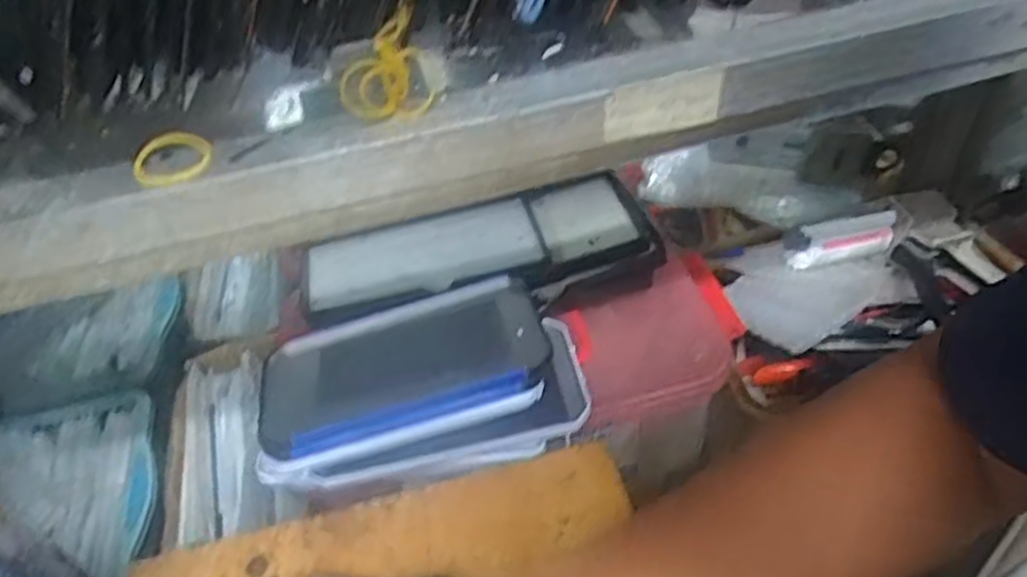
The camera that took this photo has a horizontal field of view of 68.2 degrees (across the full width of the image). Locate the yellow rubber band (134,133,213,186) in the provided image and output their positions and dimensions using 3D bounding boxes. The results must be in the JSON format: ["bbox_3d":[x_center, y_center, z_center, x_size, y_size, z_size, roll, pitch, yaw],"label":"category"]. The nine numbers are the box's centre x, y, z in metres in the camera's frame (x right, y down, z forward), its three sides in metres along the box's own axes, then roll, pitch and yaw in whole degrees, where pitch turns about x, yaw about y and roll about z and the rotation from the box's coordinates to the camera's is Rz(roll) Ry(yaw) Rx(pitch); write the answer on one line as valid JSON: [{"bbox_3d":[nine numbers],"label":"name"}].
[{"bbox_3d":[-0.131,-0.050,0.292,0.028,0.009,0.025,-22,46,-14],"label":"yellow rubber band"}]

